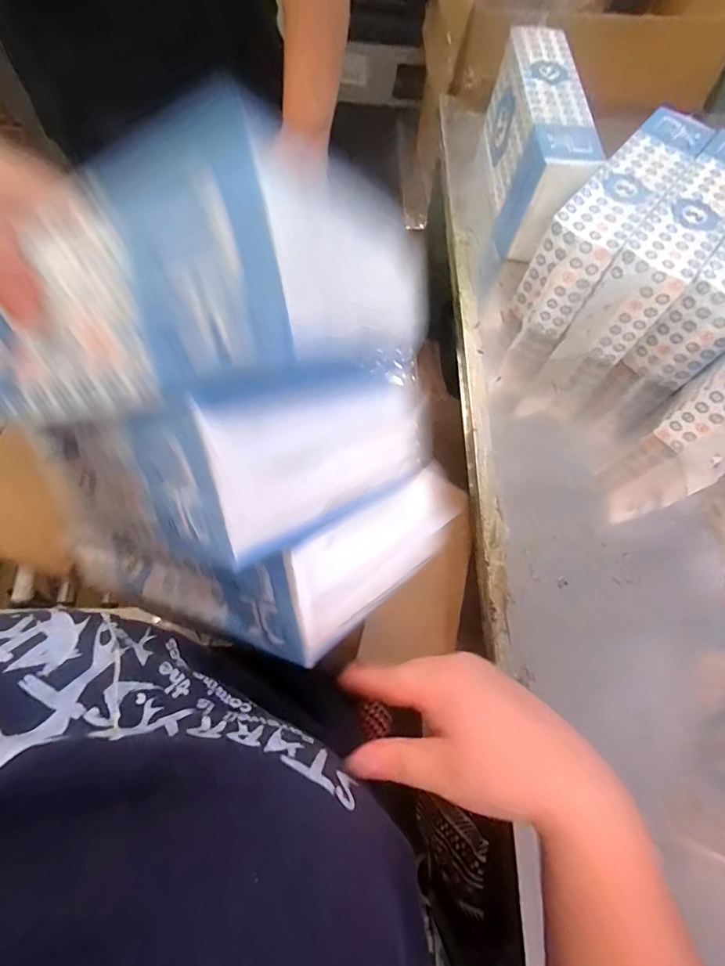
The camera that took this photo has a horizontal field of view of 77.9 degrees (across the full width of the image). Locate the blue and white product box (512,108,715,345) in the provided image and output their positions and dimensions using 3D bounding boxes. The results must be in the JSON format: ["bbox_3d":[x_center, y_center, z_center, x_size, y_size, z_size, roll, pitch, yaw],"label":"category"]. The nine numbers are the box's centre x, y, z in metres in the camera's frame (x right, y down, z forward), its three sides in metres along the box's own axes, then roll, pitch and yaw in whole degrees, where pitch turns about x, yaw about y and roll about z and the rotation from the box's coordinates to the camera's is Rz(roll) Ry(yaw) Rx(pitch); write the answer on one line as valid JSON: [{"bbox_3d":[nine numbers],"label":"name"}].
[{"bbox_3d":[0.348,-0.366,0.652,0.090,0.153,0.360,37,71,11],"label":"blue and white product box"}]

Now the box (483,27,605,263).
[{"bbox_3d":[0.271,-0.520,0.708,0.092,0.159,0.312,0,68,-3],"label":"box"}]

